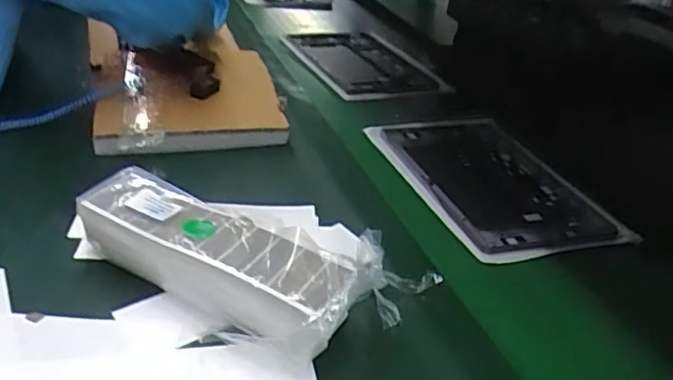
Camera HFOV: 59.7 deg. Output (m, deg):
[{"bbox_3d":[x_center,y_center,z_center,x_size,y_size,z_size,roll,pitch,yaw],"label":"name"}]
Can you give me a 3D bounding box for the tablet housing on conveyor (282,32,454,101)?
[{"bbox_3d":[0.047,-0.217,0.978,0.186,0.025,0.295,-6,33,-20],"label":"tablet housing on conveyor"}]

